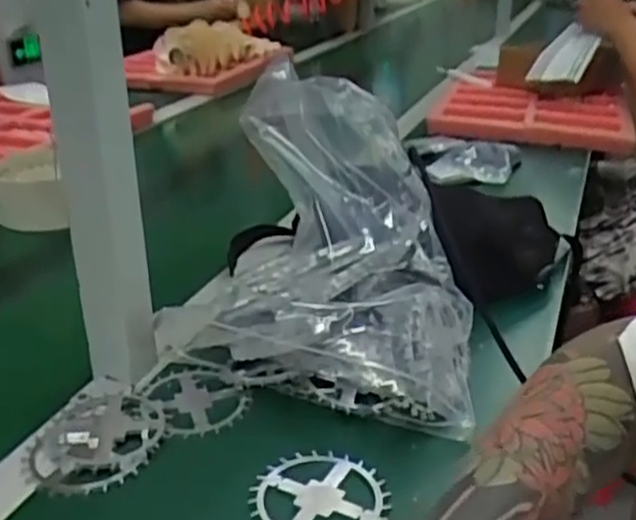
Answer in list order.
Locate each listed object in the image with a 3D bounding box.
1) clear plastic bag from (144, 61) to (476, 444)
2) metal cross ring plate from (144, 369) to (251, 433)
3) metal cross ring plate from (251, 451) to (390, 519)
[{"bbox_3d":[0.009,-0.027,0.598,0.246,0.197,0.223,8,26,15],"label":"clear plastic bag"},{"bbox_3d":[-0.094,0.107,0.578,0.073,0.008,0.087,-9,23,-24],"label":"metal cross ring plate"},{"bbox_3d":[0.002,0.149,0.465,0.083,0.004,0.081,0,25,0],"label":"metal cross ring plate"}]

